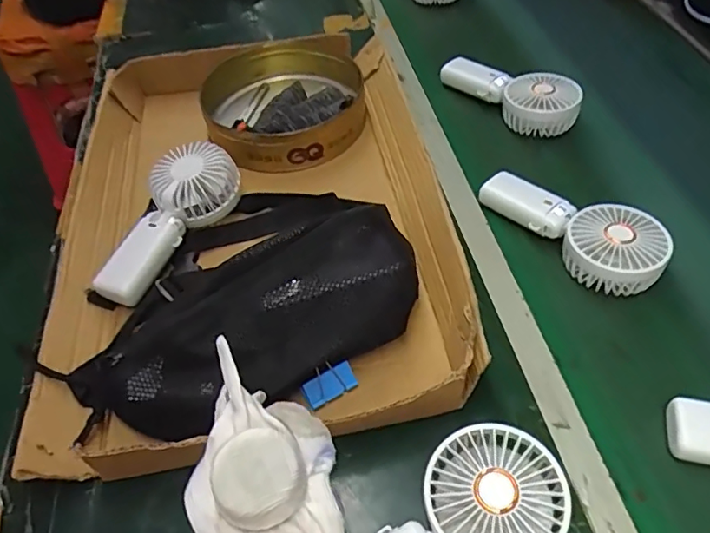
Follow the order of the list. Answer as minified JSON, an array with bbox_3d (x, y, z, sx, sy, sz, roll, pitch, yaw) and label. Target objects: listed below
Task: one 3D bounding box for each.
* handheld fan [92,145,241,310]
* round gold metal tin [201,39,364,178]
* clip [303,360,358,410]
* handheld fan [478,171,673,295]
[{"bbox_3d":[-0.180,-0.041,0.522,0.067,0.048,0.174,21,66,20],"label":"handheld fan"},{"bbox_3d":[-0.080,-0.196,0.654,0.195,0.068,0.189,-1,47,1],"label":"round gold metal tin"},{"bbox_3d":[-0.021,0.091,0.433,0.041,0.028,0.013,-23,9,-17],"label":"clip"},{"bbox_3d":[0.215,-0.041,0.539,0.076,0.050,0.183,-31,53,-24],"label":"handheld fan"}]

